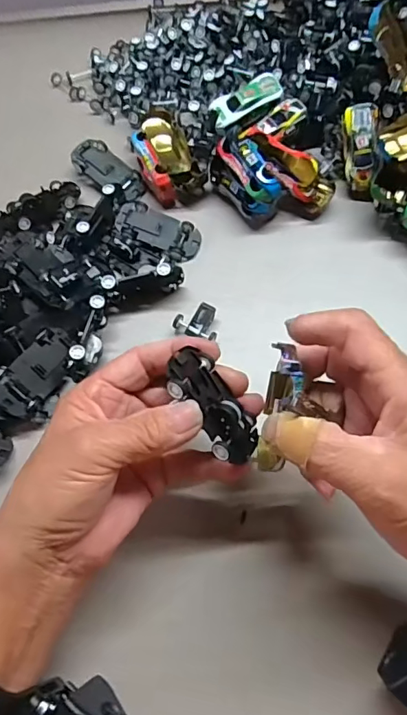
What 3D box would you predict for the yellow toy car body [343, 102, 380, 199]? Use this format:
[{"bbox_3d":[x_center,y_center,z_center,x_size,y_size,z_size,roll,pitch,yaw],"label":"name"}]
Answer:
[{"bbox_3d":[0.123,-0.158,0.374,0.022,0.022,0.068,-5,104,-1],"label":"yellow toy car body"}]

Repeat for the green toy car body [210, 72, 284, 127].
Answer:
[{"bbox_3d":[0.037,-0.209,0.401,0.061,0.018,0.029,-27,69,-10],"label":"green toy car body"}]

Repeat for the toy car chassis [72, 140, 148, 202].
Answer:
[{"bbox_3d":[-0.076,-0.151,0.396,0.063,0.006,0.029,34,80,-3],"label":"toy car chassis"}]

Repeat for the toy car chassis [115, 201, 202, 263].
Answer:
[{"bbox_3d":[-0.035,-0.095,0.372,0.064,0.010,0.036,17,67,-6],"label":"toy car chassis"}]

